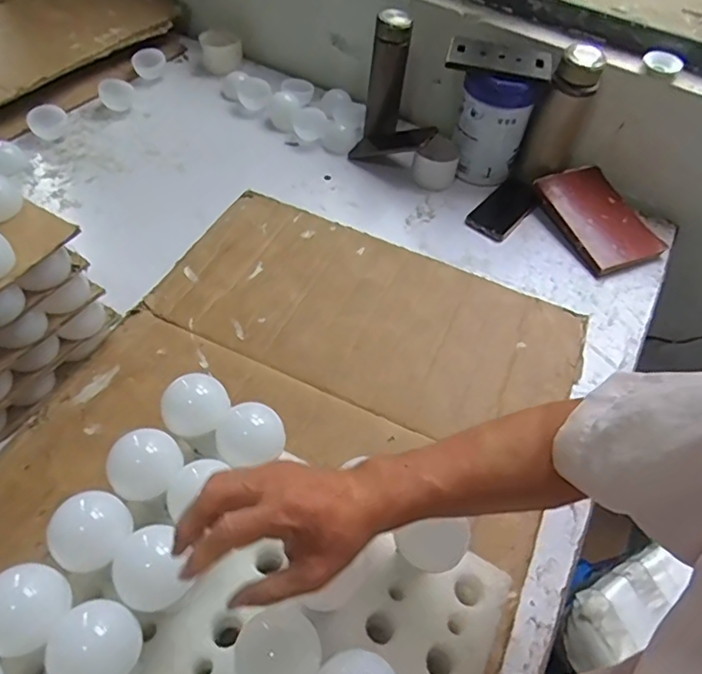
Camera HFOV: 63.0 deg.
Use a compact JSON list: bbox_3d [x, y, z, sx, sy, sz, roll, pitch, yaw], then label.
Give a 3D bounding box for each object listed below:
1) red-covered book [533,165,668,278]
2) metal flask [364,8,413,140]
[{"bbox_3d":[0.434,-0.210,1.003,0.148,0.019,0.214,-23,69,-13],"label":"red-covered book"},{"bbox_3d":[0.065,-0.471,1.049,0.061,0.217,0.053,0,53,-6],"label":"metal flask"}]

